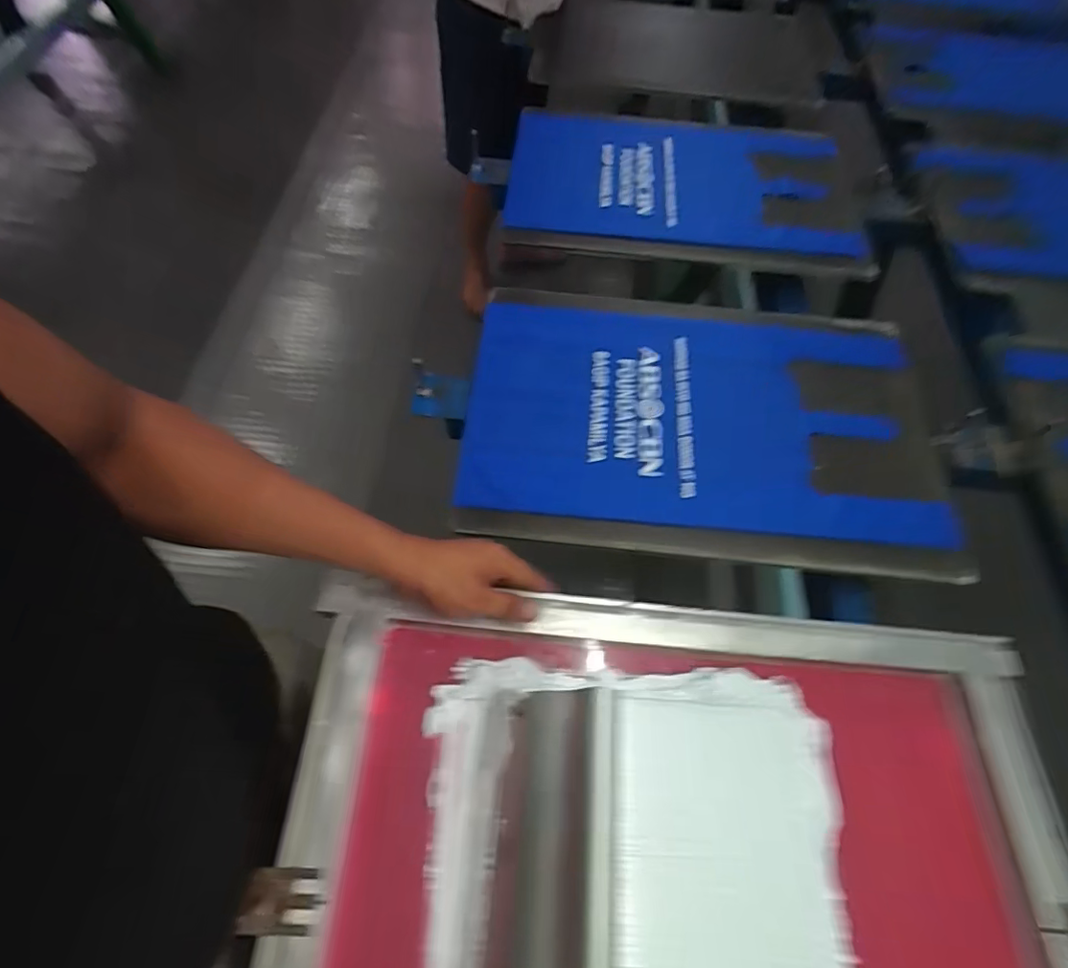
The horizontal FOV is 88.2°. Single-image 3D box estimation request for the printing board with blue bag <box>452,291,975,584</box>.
[{"bbox_3d":[0.211,-0.090,0.714,0.592,0.026,0.392,6,60,0],"label":"printing board with blue bag"}]

